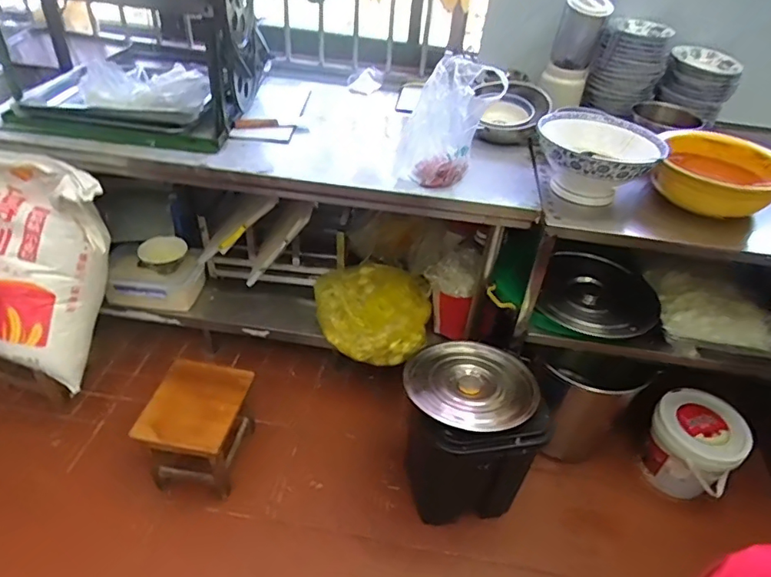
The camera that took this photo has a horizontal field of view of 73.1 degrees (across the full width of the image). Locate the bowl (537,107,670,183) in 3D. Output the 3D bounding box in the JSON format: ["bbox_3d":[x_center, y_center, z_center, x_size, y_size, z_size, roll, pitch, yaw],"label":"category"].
[{"bbox_3d":[0.504,-0.333,1.239,0.279,0.098,0.344,19,41,15],"label":"bowl"}]

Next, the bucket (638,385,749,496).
[{"bbox_3d":[0.893,0.462,1.524,0.210,0.268,0.242,-27,50,-33],"label":"bucket"}]

